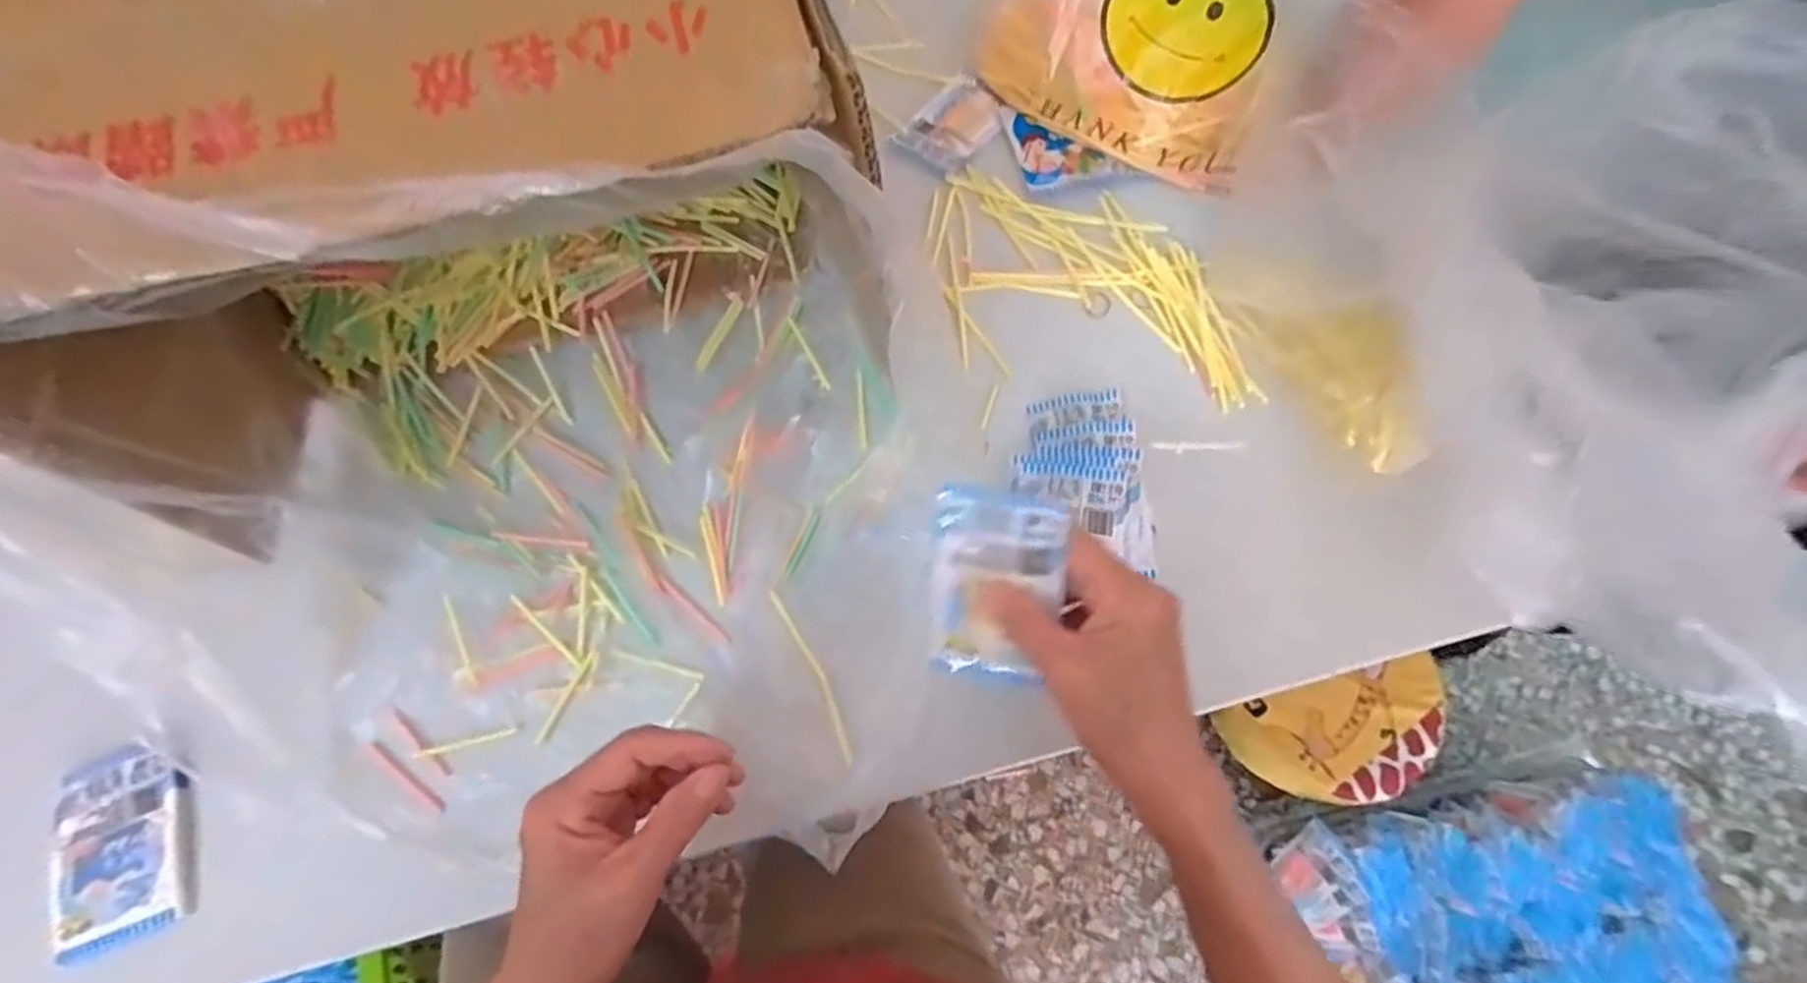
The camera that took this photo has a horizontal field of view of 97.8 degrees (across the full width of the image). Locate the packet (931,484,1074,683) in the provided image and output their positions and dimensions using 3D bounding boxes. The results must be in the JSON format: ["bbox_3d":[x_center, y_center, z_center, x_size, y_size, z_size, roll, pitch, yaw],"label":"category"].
[{"bbox_3d":[0.047,0.050,0.392,0.064,0.099,0.018,10,24,23],"label":"packet"}]

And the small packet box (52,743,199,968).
[{"bbox_3d":[-0.445,0.201,0.453,0.075,0.016,0.106,-21,68,-7],"label":"small packet box"}]

